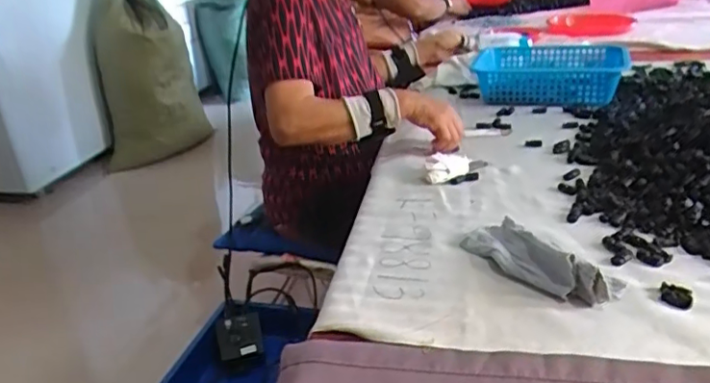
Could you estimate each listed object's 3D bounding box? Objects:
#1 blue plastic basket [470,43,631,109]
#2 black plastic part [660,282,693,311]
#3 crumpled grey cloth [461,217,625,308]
[{"bbox_3d":[0.406,-0.250,1.213,0.294,0.068,0.236,5,27,20],"label":"blue plastic basket"},{"bbox_3d":[0.318,0.104,0.571,0.028,0.009,0.029,6,28,21],"label":"black plastic part"},{"bbox_3d":[0.199,0.066,0.635,0.075,0.041,0.182,-23,31,-32],"label":"crumpled grey cloth"}]

